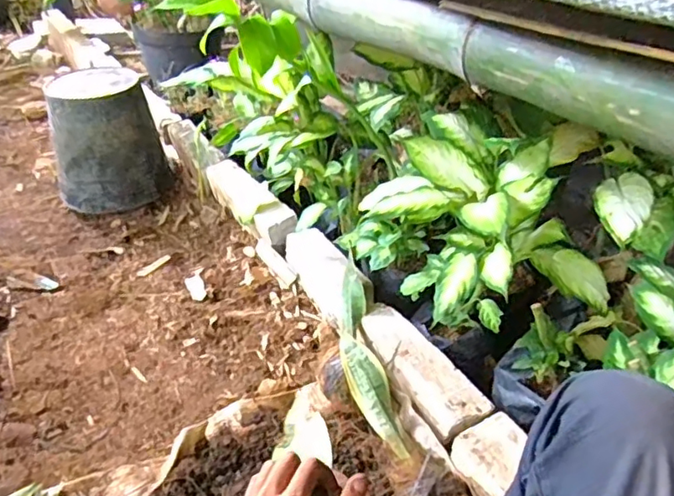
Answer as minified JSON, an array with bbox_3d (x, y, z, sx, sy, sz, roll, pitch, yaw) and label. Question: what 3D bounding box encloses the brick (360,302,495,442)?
[{"bbox_3d":[0.139,0.202,0.995,0.081,0.056,0.305,-16,41,-25],"label":"brick"}]

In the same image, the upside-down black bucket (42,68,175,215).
[{"bbox_3d":[-0.634,-0.298,1.592,0.288,0.326,0.268,-10,38,-18],"label":"upside-down black bucket"}]

